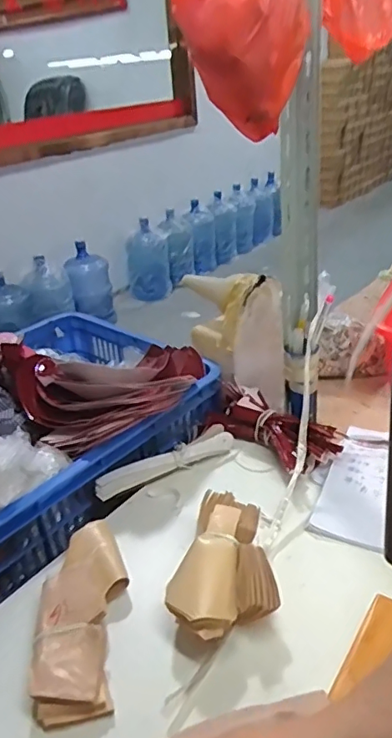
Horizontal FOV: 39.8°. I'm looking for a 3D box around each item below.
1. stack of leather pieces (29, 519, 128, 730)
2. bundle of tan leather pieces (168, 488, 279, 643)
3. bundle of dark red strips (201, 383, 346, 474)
[{"bbox_3d":[-0.110,0.236,0.527,0.074,0.037,0.197,-6,29,-2],"label":"stack of leather pieces"},{"bbox_3d":[0.022,0.196,0.539,0.101,0.061,0.142,-5,29,-1],"label":"bundle of tan leather pieces"},{"bbox_3d":[0.100,0.079,0.753,0.216,0.057,0.081,20,38,37],"label":"bundle of dark red strips"}]

